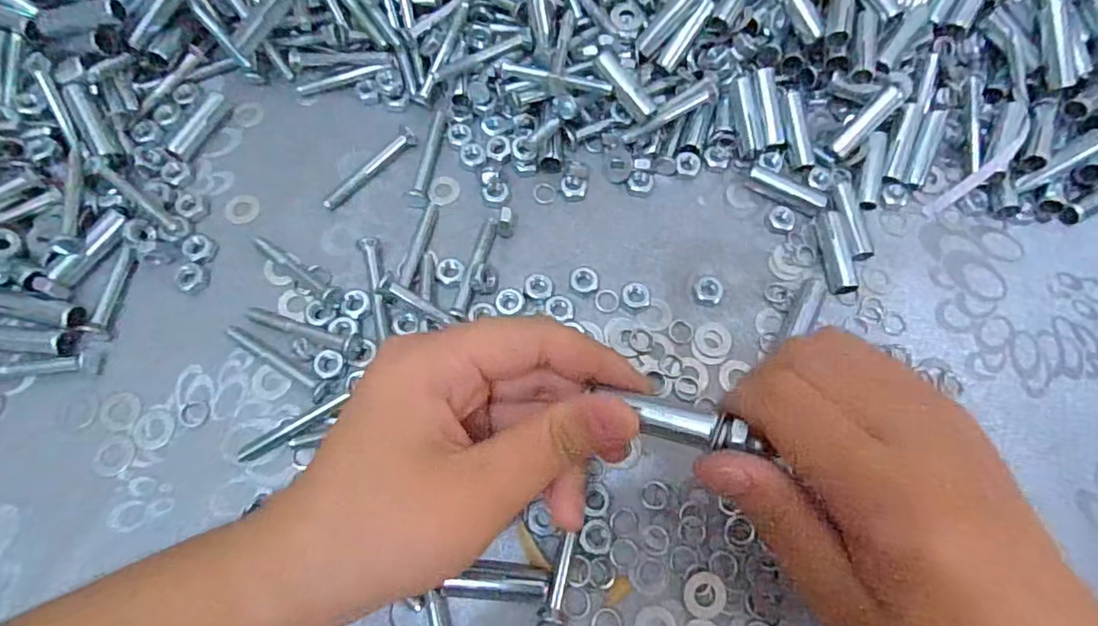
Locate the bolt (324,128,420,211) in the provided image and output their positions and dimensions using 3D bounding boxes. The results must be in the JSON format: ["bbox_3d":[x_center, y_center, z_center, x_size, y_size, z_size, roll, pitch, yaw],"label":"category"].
[{"bbox_3d":[-0.088,-0.071,0.290,0.009,0.006,0.058,36,71,12],"label":"bolt"}]

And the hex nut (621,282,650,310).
[{"bbox_3d":[0.040,-0.008,0.271,0.013,0.006,0.013,-18,70,-9],"label":"hex nut"}]

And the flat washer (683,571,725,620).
[{"bbox_3d":[0.060,0.108,0.224,0.016,0.004,0.016,1,68,-2],"label":"flat washer"}]

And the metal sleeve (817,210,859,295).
[{"bbox_3d":[0.136,-0.030,0.279,0.011,0.008,0.043,1,68,-2],"label":"metal sleeve"}]

